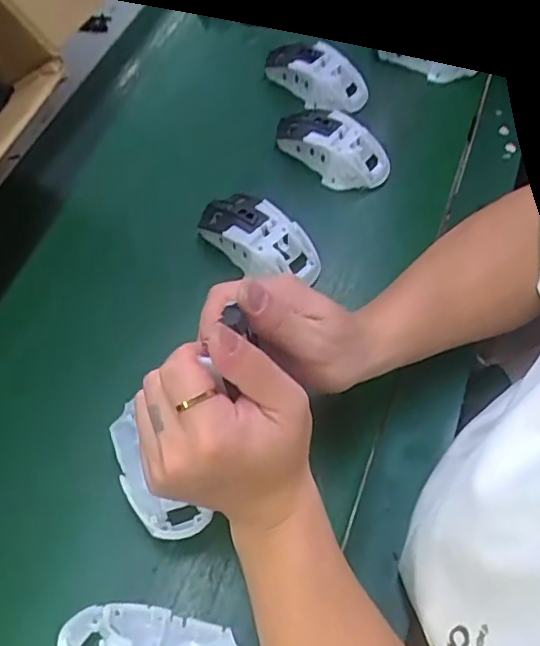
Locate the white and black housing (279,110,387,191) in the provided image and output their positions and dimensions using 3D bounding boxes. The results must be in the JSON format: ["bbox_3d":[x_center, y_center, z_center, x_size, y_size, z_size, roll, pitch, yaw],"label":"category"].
[{"bbox_3d":[0.060,-0.168,0.596,0.106,0.034,0.058,33,63,17],"label":"white and black housing"}]

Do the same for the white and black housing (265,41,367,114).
[{"bbox_3d":[0.045,-0.251,0.645,0.112,0.046,0.056,24,60,12],"label":"white and black housing"}]

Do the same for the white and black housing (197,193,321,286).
[{"bbox_3d":[-0.009,-0.074,0.541,0.060,0.035,0.107,-39,68,-23],"label":"white and black housing"}]

